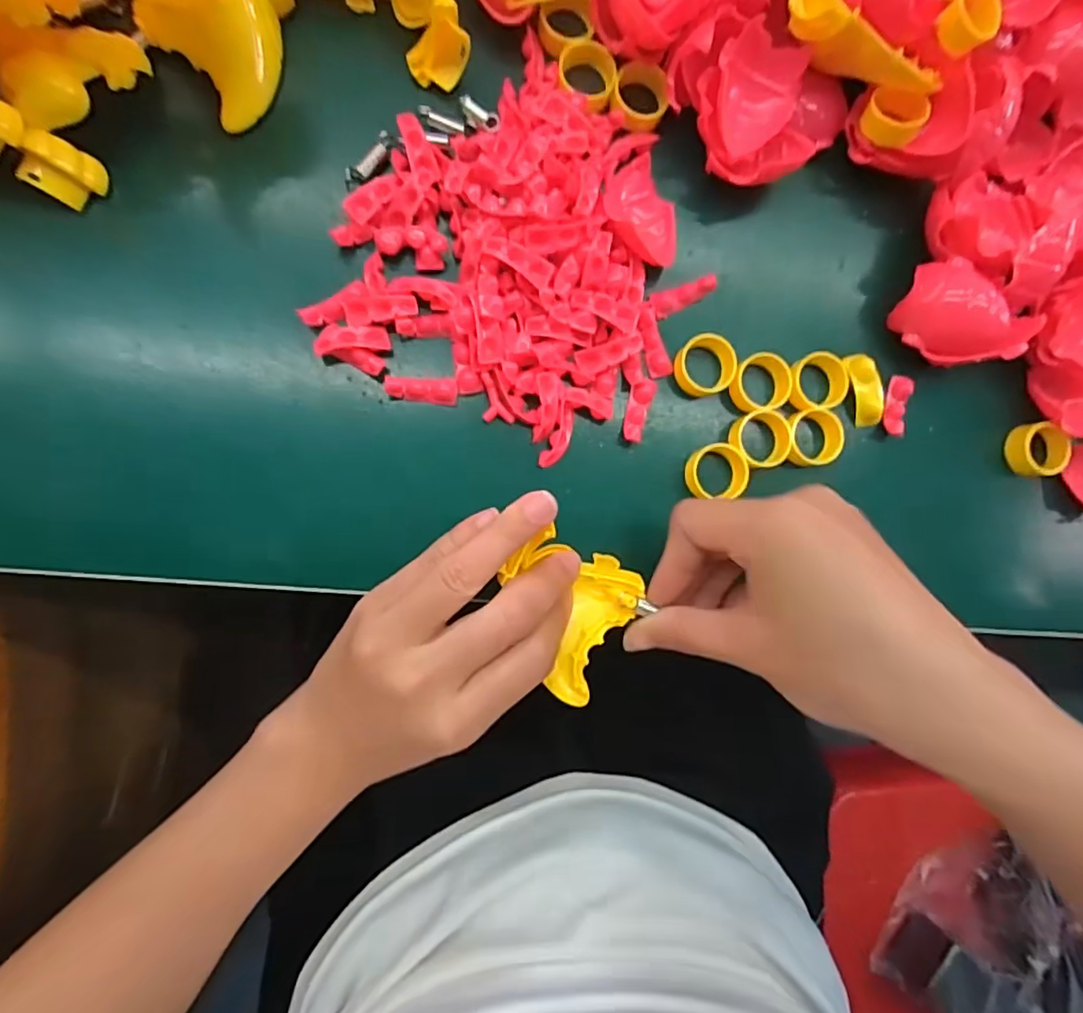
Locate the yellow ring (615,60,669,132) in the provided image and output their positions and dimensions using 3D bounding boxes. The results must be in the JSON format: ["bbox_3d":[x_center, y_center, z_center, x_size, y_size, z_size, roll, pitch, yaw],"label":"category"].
[{"bbox_3d":[0.043,-0.180,0.256,0.024,0.008,0.026,0,87,-7],"label":"yellow ring"}]

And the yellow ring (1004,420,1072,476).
[{"bbox_3d":[0.240,-0.028,0.281,0.025,0.013,0.025,0,87,-7],"label":"yellow ring"}]

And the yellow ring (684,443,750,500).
[{"bbox_3d":[0.078,-0.016,0.260,0.024,0.012,0.022,0,87,-7],"label":"yellow ring"}]

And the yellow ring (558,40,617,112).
[{"bbox_3d":[0.020,-0.188,0.253,0.025,0.008,0.026,0,87,-7],"label":"yellow ring"}]

